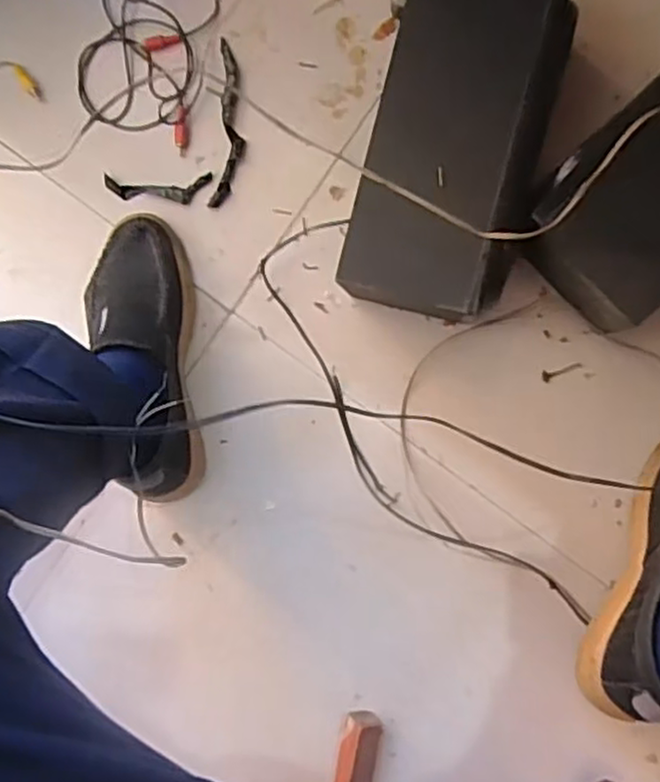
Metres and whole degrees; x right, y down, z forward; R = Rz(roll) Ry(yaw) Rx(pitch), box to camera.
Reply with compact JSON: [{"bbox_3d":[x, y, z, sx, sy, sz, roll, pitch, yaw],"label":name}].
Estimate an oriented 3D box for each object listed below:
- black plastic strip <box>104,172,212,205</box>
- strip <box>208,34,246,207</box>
[{"bbox_3d":[-0.166,-0.196,0.684,0.104,0.007,0.028,3,94,8],"label":"black plastic strip"},{"bbox_3d":[-0.095,-0.252,0.675,0.029,0.004,0.153,6,95,8],"label":"strip"}]

